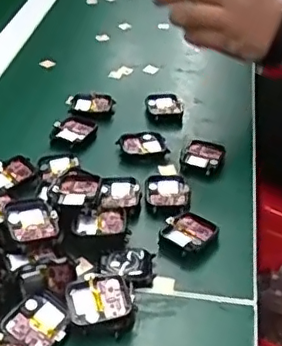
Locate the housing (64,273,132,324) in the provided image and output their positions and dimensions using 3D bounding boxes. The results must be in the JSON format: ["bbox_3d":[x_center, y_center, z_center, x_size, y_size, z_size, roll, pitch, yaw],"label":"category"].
[{"bbox_3d":[-0.030,0.090,0.407,0.044,0.019,0.035,-5,38,-11],"label":"housing"}]

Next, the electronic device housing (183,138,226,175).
[{"bbox_3d":[0.059,-0.015,0.561,0.036,0.009,0.042,14,39,14],"label":"electronic device housing"}]

